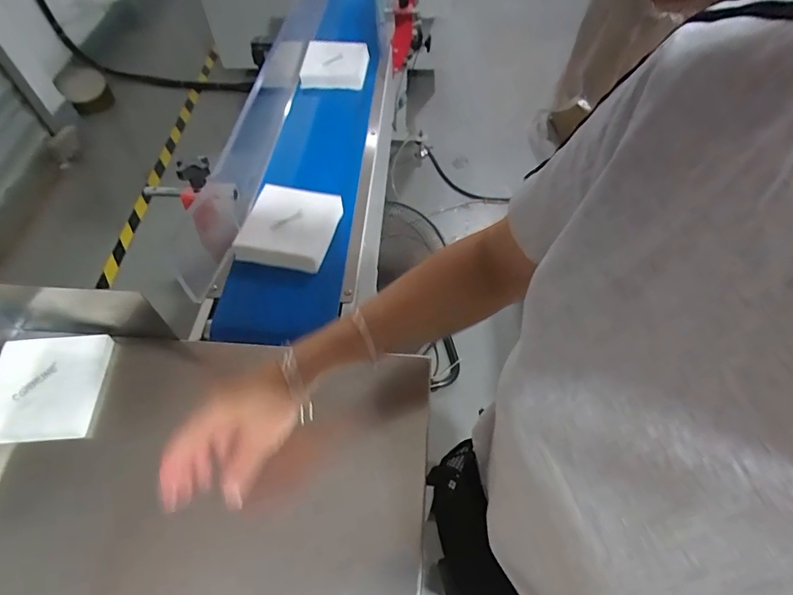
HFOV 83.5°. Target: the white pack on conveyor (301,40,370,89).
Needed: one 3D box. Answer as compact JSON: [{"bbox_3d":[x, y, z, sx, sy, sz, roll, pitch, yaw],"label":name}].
[{"bbox_3d":[-0.118,-0.446,0.855,0.121,0.040,0.111,2,56,2],"label":"white pack on conveyor"}]

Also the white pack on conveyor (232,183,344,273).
[{"bbox_3d":[-0.148,-0.097,0.621,0.116,0.033,0.123,12,57,9],"label":"white pack on conveyor"}]

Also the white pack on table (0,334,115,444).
[{"bbox_3d":[-0.391,0.099,0.494,0.120,0.021,0.116,-4,56,-2],"label":"white pack on table"}]

